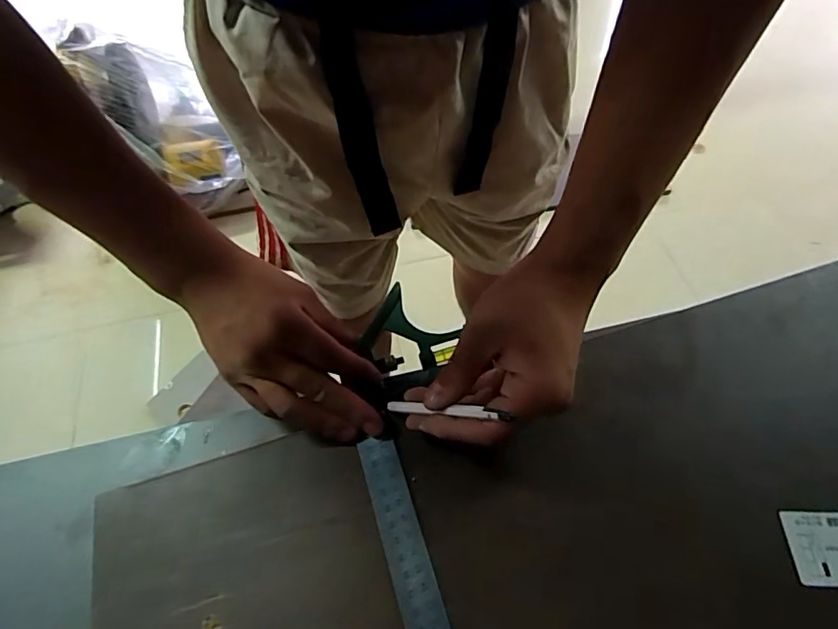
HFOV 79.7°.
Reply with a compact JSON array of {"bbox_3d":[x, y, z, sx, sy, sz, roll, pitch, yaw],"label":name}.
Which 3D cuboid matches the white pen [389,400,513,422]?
[{"bbox_3d":[0.011,0.060,0.316,0.097,0.008,0.007,-8,48,48],"label":"white pen"}]

